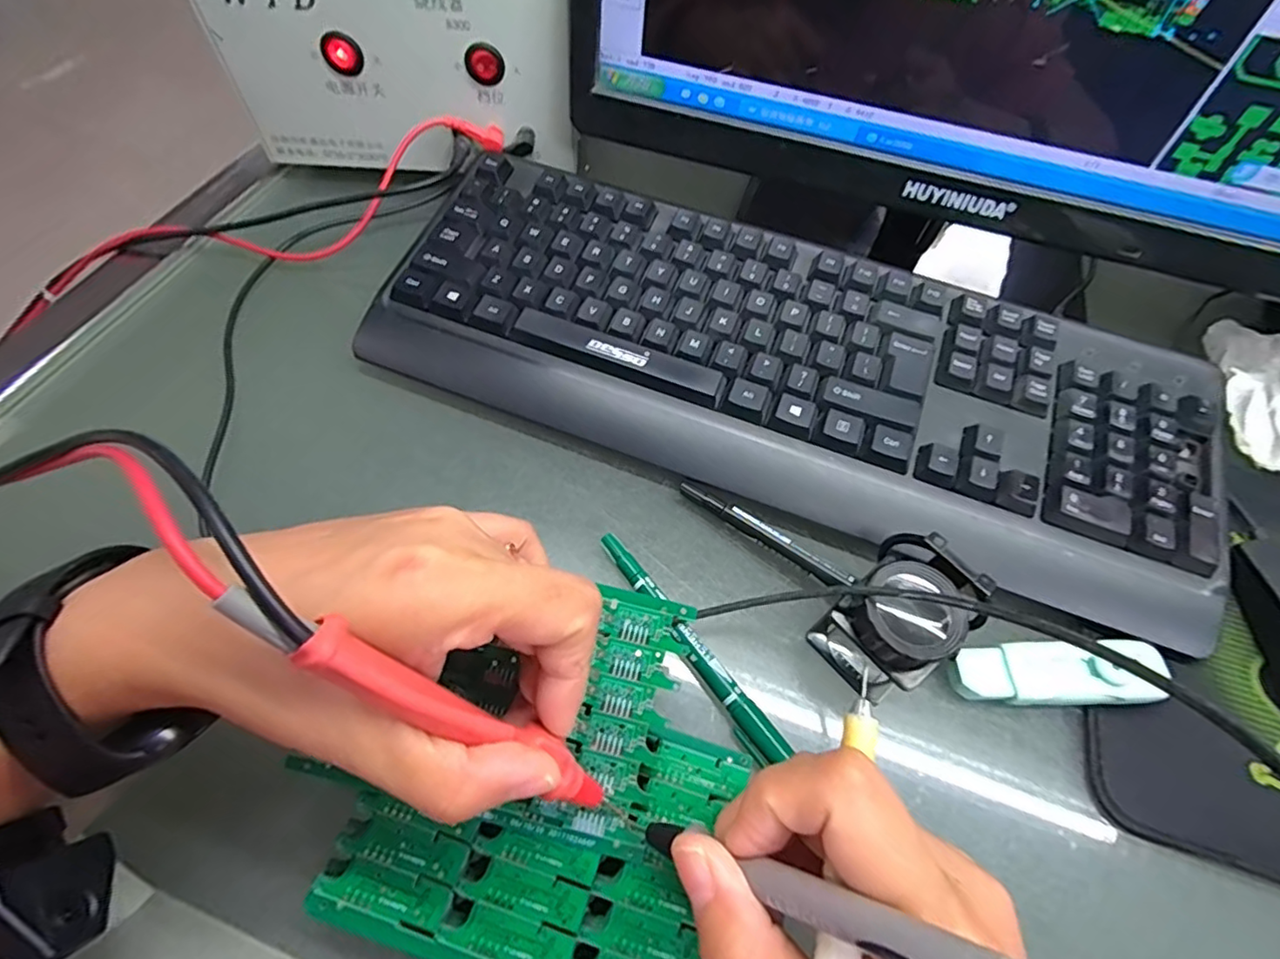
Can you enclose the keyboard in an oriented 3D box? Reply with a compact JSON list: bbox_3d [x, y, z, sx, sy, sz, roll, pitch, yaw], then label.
[{"bbox_3d":[0.076,-0.059,0.316,0.423,0.042,0.150,21,61,8],"label":"keyboard"}]

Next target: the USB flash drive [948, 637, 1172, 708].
[{"bbox_3d":[0.180,0.083,0.252,0.089,0.011,0.026,-4,74,4],"label":"USB flash drive"}]

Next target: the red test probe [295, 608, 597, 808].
[{"bbox_3d":[-0.042,0.072,0.166,0.013,0.118,0.013,-4,50,42],"label":"red test probe"}]

